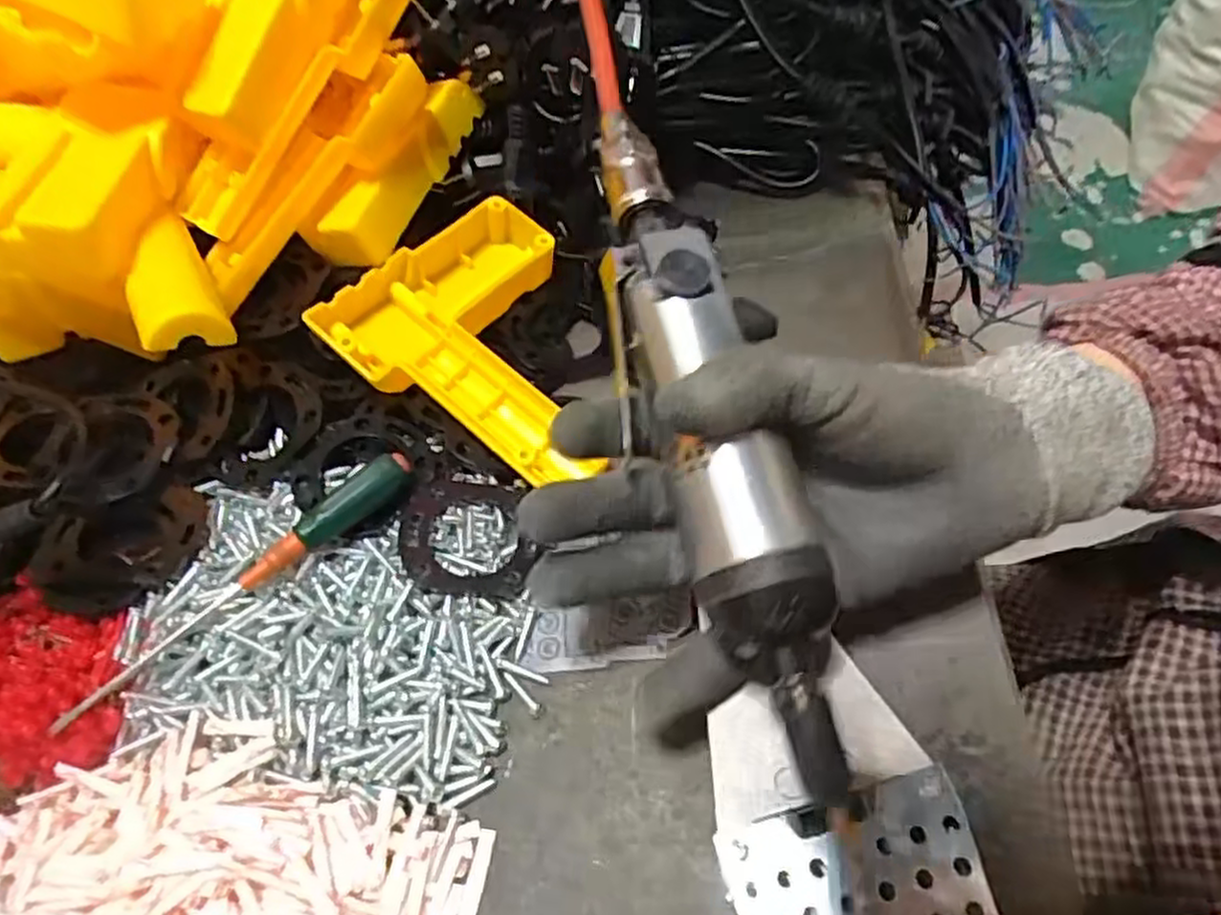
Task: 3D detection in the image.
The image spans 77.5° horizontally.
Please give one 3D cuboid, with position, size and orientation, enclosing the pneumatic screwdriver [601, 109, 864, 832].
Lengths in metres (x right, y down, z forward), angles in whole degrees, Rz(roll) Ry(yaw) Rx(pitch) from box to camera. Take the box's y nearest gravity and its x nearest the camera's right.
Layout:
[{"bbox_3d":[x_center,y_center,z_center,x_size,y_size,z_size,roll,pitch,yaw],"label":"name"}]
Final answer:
[{"bbox_3d":[0.034,-0.010,0.250,0.041,0.036,0.242,-11,69,-5],"label":"pneumatic screwdriver"}]

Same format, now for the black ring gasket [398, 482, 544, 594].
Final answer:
[{"bbox_3d":[-0.060,0.031,0.311,0.056,0.005,0.051,5,56,6],"label":"black ring gasket"}]

